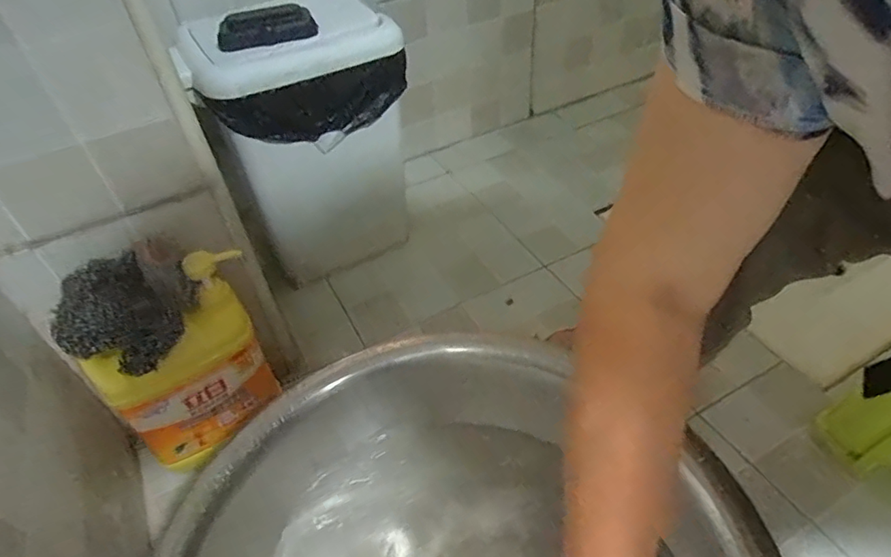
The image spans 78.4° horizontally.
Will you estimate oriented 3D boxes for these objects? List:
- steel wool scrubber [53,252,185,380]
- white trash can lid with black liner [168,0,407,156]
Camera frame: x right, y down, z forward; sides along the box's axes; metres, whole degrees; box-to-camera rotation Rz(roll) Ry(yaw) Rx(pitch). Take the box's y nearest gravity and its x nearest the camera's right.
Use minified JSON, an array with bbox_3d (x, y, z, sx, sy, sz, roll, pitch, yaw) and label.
[{"bbox_3d":[-0.289,0.032,0.480,0.090,0.060,0.099,-33,50,-26],"label":"steel wool scrubber"},{"bbox_3d":[-0.181,-0.255,0.669,0.256,0.135,0.137,-20,45,-14],"label":"white trash can lid with black liner"}]

